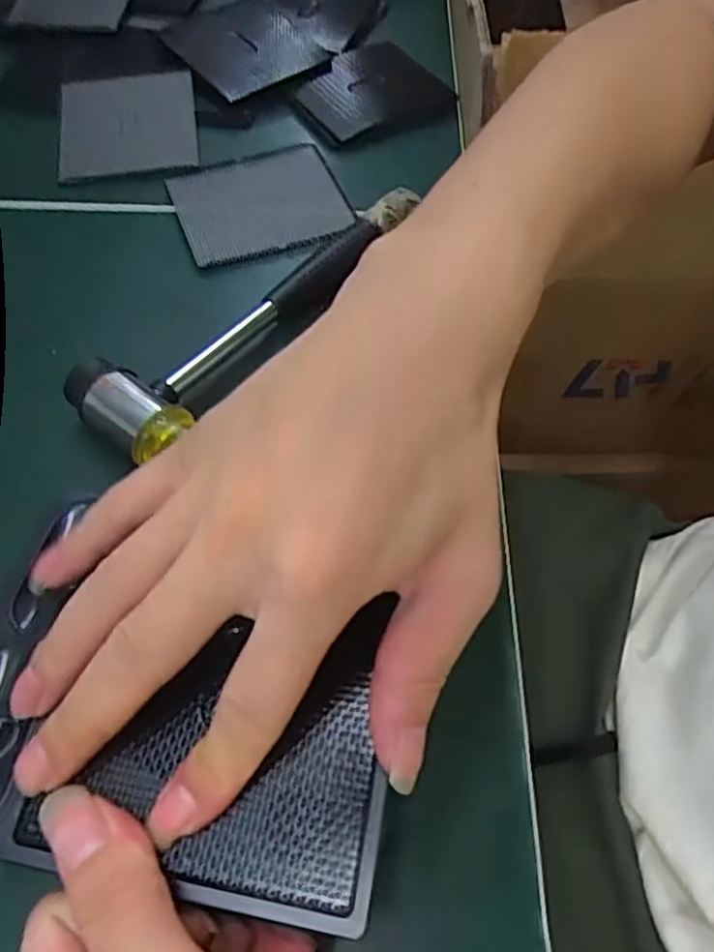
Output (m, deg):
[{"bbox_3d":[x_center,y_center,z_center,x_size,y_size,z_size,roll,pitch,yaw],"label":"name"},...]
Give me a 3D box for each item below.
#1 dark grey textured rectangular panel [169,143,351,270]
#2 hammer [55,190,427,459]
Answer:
[{"bbox_3d":[-0.065,-0.184,0.457,0.109,0.006,0.093,-18,61,-12],"label":"dark grey textured rectangular panel"},{"bbox_3d":[-0.048,-0.099,0.387,0.064,0.027,0.241,38,65,20],"label":"hammer"}]

